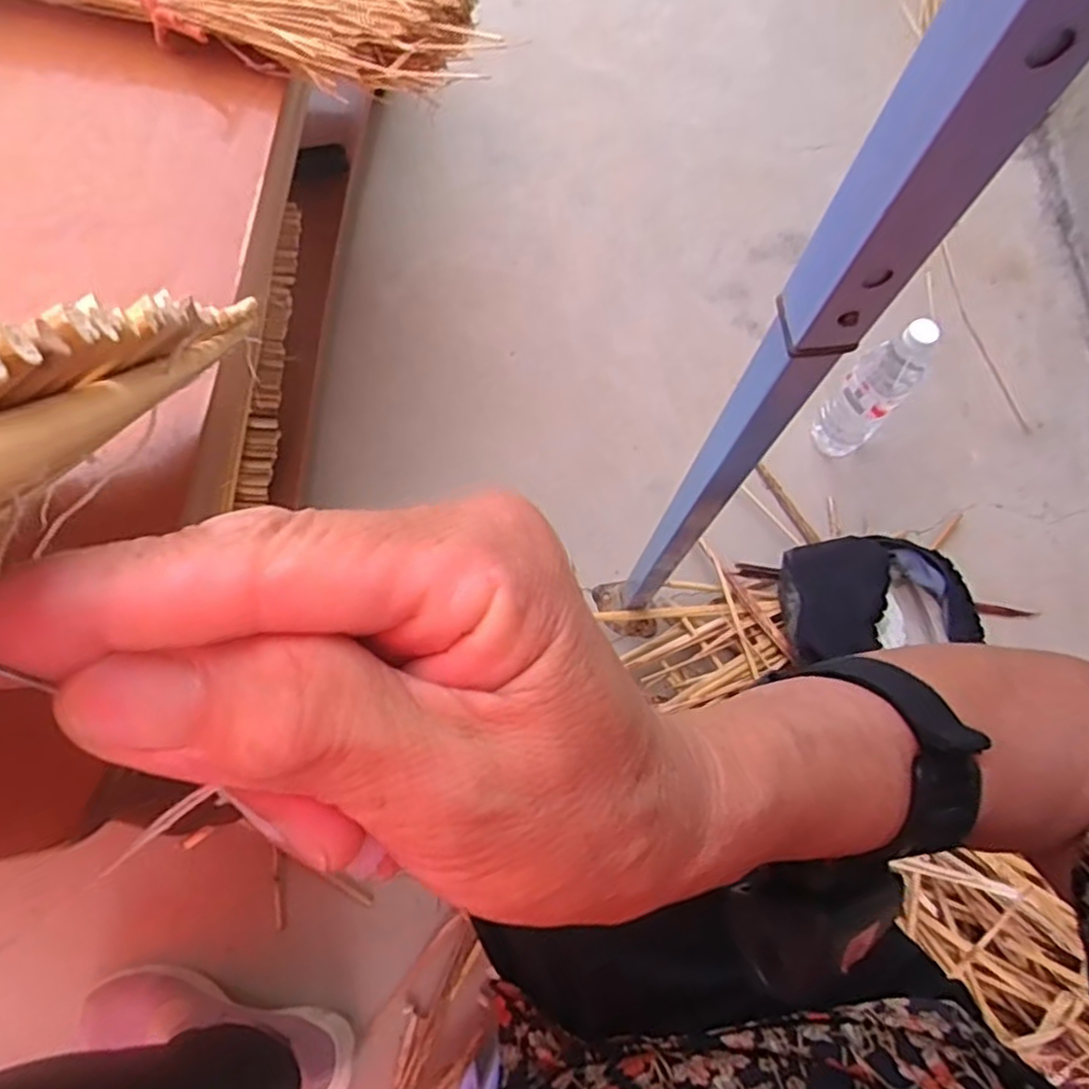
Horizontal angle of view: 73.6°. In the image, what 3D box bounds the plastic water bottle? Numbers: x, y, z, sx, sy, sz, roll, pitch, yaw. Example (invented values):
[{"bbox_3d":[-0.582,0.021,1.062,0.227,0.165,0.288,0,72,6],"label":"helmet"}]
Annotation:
[{"bbox_3d":[0.383,-0.175,0.855,0.064,0.256,0.070,-42,79,-12],"label":"plastic water bottle"}]

